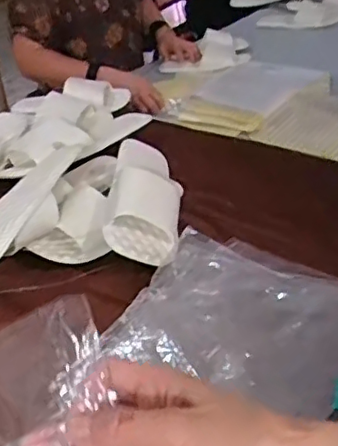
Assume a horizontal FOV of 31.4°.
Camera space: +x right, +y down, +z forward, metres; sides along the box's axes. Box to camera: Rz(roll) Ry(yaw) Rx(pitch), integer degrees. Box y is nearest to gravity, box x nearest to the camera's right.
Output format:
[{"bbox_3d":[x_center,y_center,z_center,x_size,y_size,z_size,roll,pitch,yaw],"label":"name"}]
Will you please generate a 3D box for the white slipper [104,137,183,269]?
[{"bbox_3d":[-0.030,-0.044,0.798,0.088,0.077,0.235,-5,35,4],"label":"white slipper"}]

